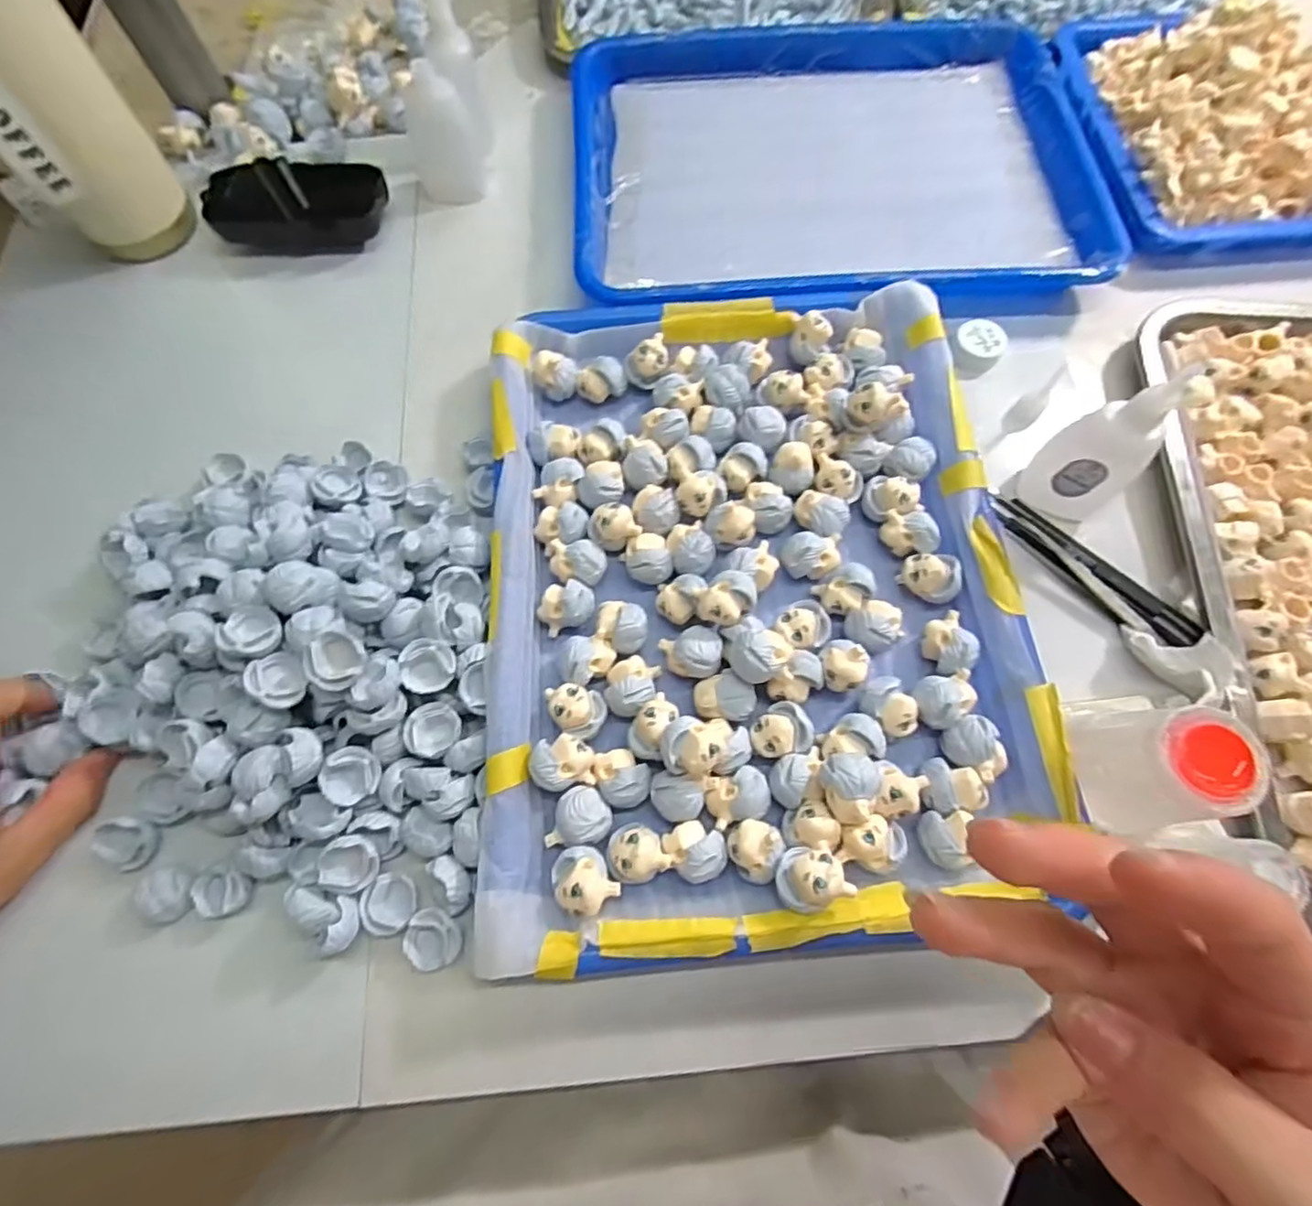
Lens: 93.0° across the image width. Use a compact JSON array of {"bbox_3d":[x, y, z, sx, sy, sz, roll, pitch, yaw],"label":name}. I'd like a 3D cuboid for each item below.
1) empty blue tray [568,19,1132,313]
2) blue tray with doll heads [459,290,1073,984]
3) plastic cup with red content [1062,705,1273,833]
[{"bbox_3d":[0.115,-0.292,0.414,0.332,0.029,0.257,-5,70,0],"label":"empty blue tray"},{"bbox_3d":[0.045,-0.016,0.305,0.246,0.036,0.326,-4,70,1],"label":"blue tray with doll heads"},{"bbox_3d":[0.203,0.064,0.251,0.042,0.054,0.044,-7,70,-1],"label":"plastic cup with red content"}]

